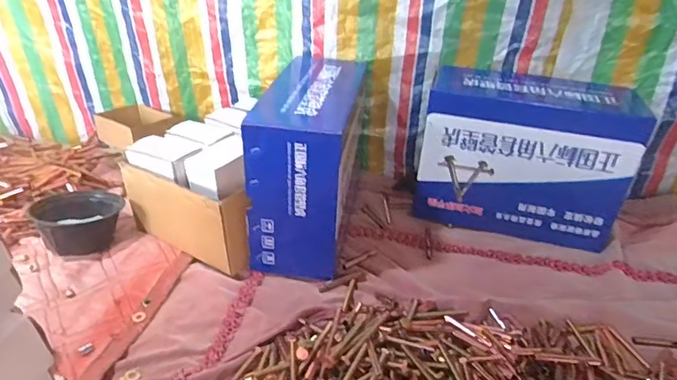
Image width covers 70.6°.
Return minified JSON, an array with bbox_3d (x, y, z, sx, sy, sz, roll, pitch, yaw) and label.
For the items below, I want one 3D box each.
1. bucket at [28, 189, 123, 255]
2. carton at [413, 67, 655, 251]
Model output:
[{"bbox_3d":[-0.504,0.063,0.950,0.155,0.083,0.155,2,31,-1],"label":"bucket"},{"bbox_3d":[0.399,-0.075,1.044,0.409,0.307,0.194,11,32,15],"label":"carton"}]

